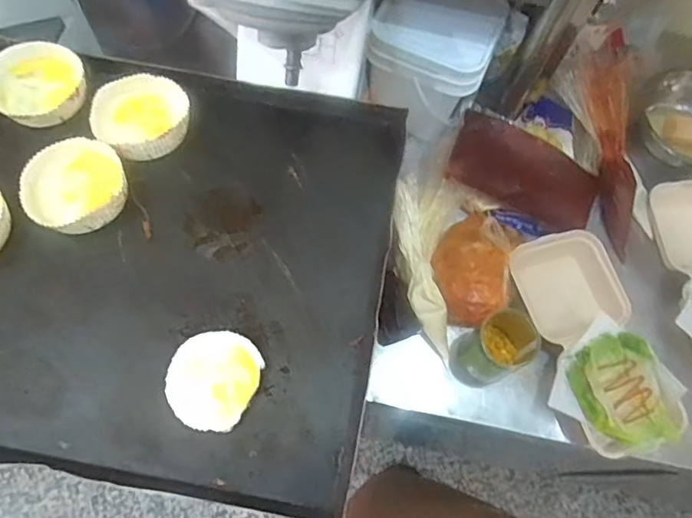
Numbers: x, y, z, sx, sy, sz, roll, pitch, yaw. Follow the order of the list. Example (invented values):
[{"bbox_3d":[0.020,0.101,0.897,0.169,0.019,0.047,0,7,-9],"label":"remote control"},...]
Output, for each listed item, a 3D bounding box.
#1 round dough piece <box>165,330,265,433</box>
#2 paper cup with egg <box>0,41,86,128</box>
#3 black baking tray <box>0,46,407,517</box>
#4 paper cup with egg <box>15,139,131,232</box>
[{"bbox_3d":[-0.113,0.100,0.441,0.074,0.008,0.080,1,66,-3],"label":"round dough piece"},{"bbox_3d":[-0.319,-0.180,0.540,0.092,0.034,0.089,1,66,-3],"label":"paper cup with egg"},{"bbox_3d":[-0.273,-0.027,0.488,0.621,0.040,0.406,10,66,4],"label":"black baking tray"},{"bbox_3d":[-0.257,-0.070,0.495,0.088,0.027,0.086,1,66,-3],"label":"paper cup with egg"}]

